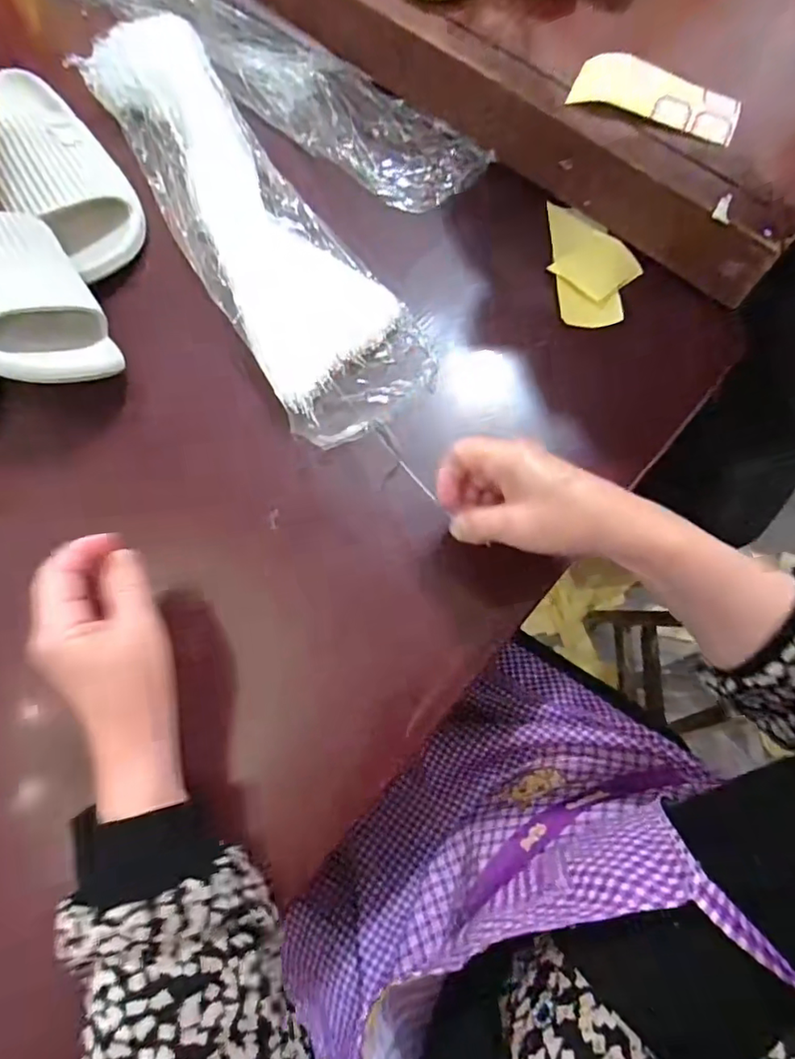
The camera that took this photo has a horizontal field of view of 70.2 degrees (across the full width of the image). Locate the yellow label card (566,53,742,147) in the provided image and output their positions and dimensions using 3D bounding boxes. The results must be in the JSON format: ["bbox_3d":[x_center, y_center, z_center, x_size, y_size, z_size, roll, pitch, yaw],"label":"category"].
[{"bbox_3d":[0.211,-0.354,0.460,0.131,0.019,0.046,22,72,7],"label":"yellow label card"}]

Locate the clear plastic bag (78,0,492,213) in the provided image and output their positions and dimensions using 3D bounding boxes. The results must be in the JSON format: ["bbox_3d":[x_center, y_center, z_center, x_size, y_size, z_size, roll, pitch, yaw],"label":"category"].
[{"bbox_3d":[-0.153,-0.486,0.566,0.570,0.031,0.115,41,75,12],"label":"clear plastic bag"}]

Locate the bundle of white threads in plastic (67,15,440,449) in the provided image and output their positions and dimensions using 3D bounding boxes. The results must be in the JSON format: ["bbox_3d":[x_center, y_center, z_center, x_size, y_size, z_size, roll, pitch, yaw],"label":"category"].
[{"bbox_3d":[-0.133,-0.289,0.509,0.138,0.040,0.482,-29,74,-10],"label":"bundle of white threads in plastic"}]

